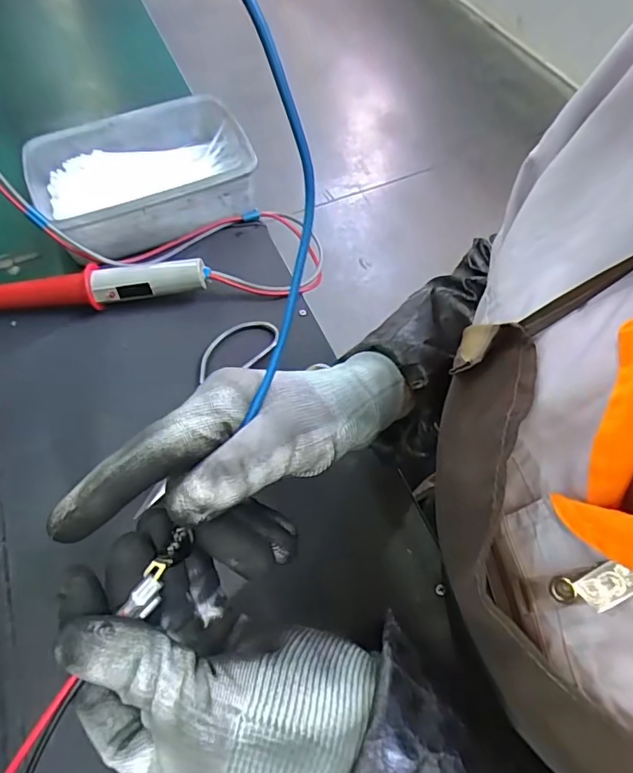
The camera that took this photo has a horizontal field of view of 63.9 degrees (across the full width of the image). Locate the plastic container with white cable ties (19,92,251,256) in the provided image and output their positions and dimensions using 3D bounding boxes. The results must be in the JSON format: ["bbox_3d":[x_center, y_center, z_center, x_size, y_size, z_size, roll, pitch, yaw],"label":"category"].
[{"bbox_3d":[-0.186,-0.227,0.558,0.227,0.065,0.156,-21,61,-10],"label":"plastic container with white cable ties"}]

